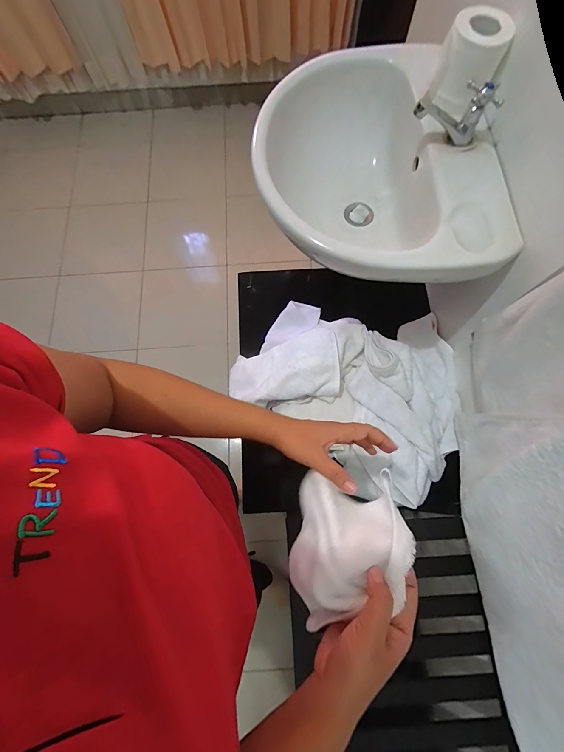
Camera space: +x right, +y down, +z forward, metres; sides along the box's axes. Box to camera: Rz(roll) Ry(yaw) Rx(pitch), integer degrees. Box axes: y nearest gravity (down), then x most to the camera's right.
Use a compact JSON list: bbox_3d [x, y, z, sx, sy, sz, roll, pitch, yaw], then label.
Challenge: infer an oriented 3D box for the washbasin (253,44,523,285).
[{"bbox_3d":[0.162,-0.370,0.620,0.406,0.186,0.444,-2,74,1],"label":"washbasin"}]

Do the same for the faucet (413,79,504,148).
[{"bbox_3d":[0.283,-0.435,0.519,0.134,0.075,0.057,7,75,3],"label":"faucet"}]

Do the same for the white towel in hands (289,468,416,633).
[{"bbox_3d":[0.071,0.177,0.340,0.112,0.084,0.134,4,75,2],"label":"white towel in hands"}]

